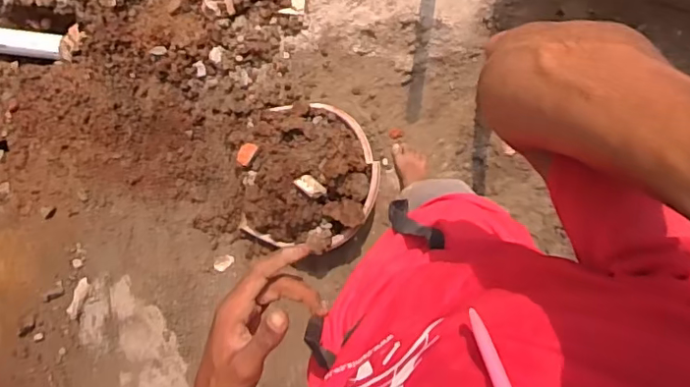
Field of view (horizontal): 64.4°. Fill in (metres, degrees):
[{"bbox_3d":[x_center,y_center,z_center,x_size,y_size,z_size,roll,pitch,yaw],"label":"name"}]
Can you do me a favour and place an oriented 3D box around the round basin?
[{"bbox_3d":[-0.111,-0.054,1.564,0.391,0.181,0.395,0,92,4],"label":"round basin"}]

